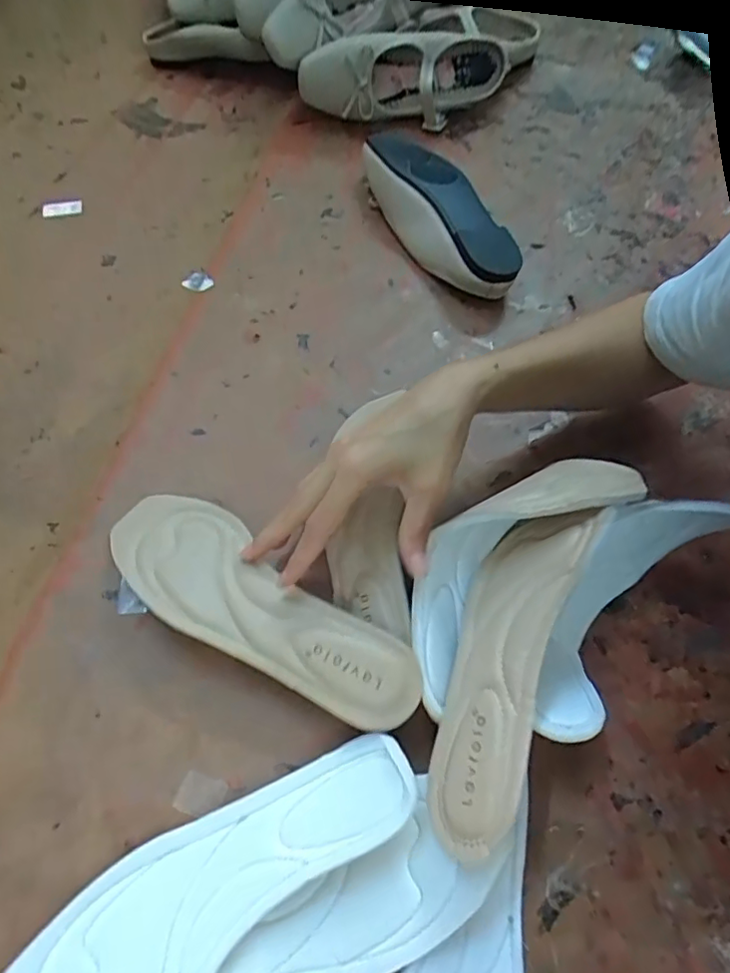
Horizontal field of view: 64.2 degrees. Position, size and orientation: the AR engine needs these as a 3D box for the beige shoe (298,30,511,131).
[{"bbox_3d":[0.050,-0.472,0.663,0.242,0.065,0.092,-6,59,-6],"label":"beige shoe"}]

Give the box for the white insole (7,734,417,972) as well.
[{"bbox_3d":[-0.079,0.210,0.300,0.227,0.039,0.075,-27,64,-18],"label":"white insole"}]

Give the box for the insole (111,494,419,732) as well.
[{"bbox_3d":[-0.075,0.073,0.371,0.234,0.021,0.073,29,58,20],"label":"insole"}]

